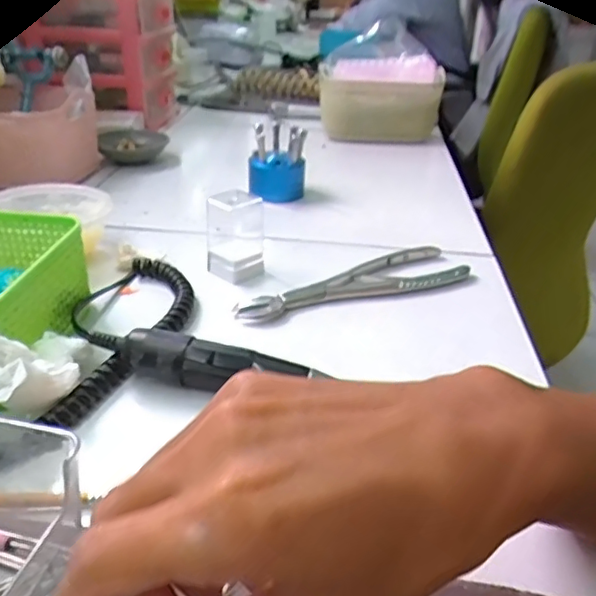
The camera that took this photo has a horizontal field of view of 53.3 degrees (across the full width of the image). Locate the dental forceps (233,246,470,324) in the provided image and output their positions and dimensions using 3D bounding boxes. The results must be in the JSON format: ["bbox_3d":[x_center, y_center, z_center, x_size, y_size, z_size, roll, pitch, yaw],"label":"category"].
[{"bbox_3d":[0.047,-0.009,0.454,0.194,0.010,0.062,-14,34,-27],"label":"dental forceps"}]

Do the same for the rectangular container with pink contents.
[{"bbox_3d":[0.114,-0.285,0.841,0.170,0.092,0.136,4,30,2],"label":"rectangular container with pink contents"}]

